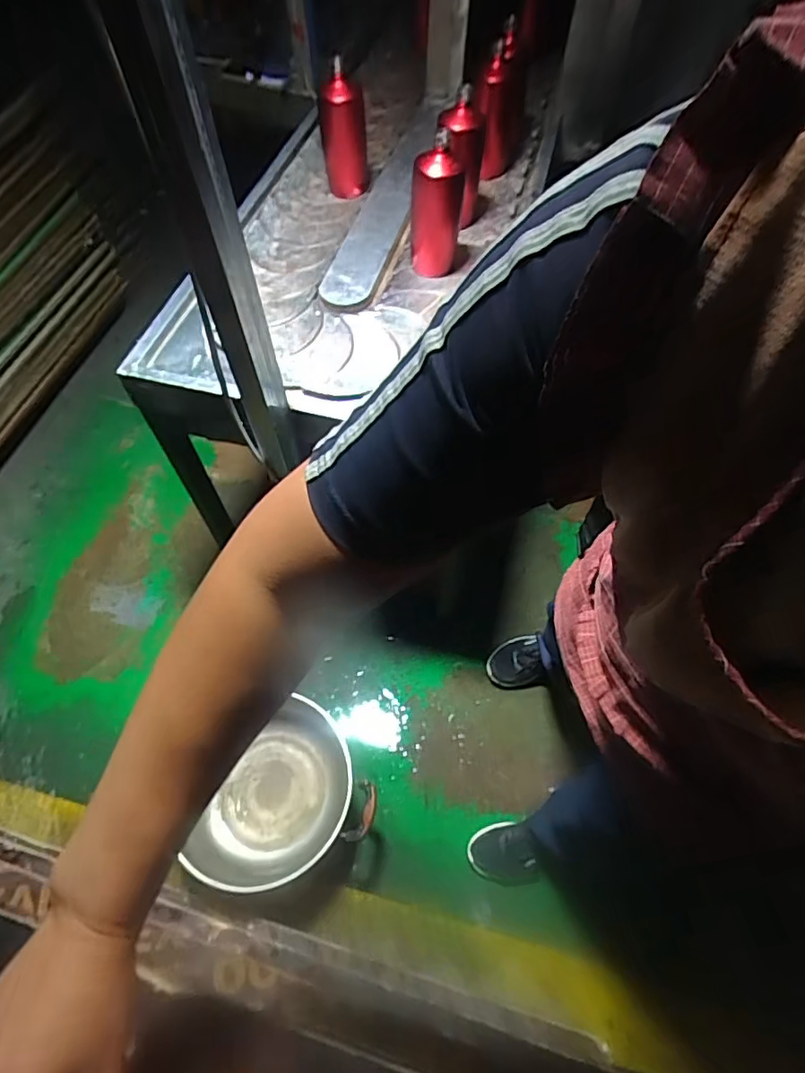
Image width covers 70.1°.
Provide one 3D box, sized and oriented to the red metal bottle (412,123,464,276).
[{"bbox_3d":[0.055,-0.534,0.960,0.081,0.228,0.078,1,59,2],"label":"red metal bottle"}]

